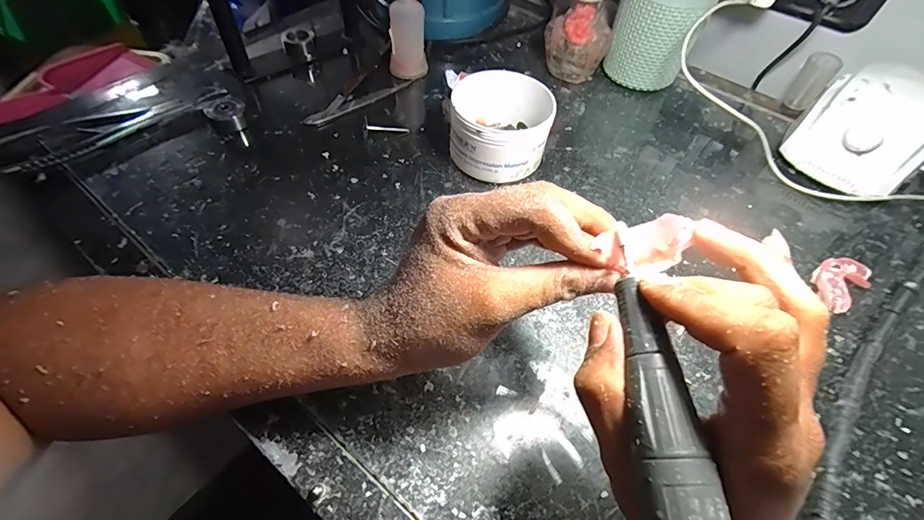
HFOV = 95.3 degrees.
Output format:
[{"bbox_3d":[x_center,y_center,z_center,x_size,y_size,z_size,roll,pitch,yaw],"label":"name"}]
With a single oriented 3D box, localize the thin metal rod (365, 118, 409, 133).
[{"bbox_3d":[-0.075,-0.133,0.424,0.046,0.007,0.007,-4,52,-34],"label":"thin metal rod"}]

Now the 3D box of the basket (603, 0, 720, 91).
[{"bbox_3d":[0.218,-0.265,0.474,0.090,0.119,0.086,22,56,12],"label":"basket"}]

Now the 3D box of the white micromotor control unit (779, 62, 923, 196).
[{"bbox_3d":[0.391,-0.125,0.408,0.115,0.082,0.100,-35,64,-25],"label":"white micromotor control unit"}]

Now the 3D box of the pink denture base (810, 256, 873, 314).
[{"bbox_3d":[0.306,0.017,0.342,0.058,0.013,0.033,-31,62,-23],"label":"pink denture base"}]

